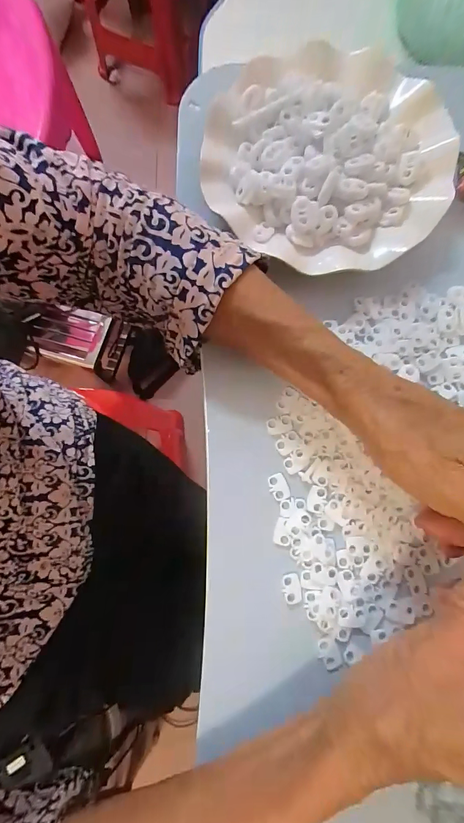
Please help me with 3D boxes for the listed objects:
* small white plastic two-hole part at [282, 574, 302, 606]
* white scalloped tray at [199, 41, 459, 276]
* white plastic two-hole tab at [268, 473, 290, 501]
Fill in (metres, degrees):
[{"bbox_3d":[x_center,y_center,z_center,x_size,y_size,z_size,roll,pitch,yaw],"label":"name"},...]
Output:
[{"bbox_3d":[0.040,0.117,0.235,0.012,0.004,0.018,-7,77,0],"label":"small white plastic two-hole part"},{"bbox_3d":[0.072,-0.186,0.269,0.181,0.037,0.171,-7,77,0],"label":"white scalloped tray"},{"bbox_3d":[0.033,0.053,0.248,0.012,0.004,0.018,-21,78,-3],"label":"white plastic two-hole tab"}]

